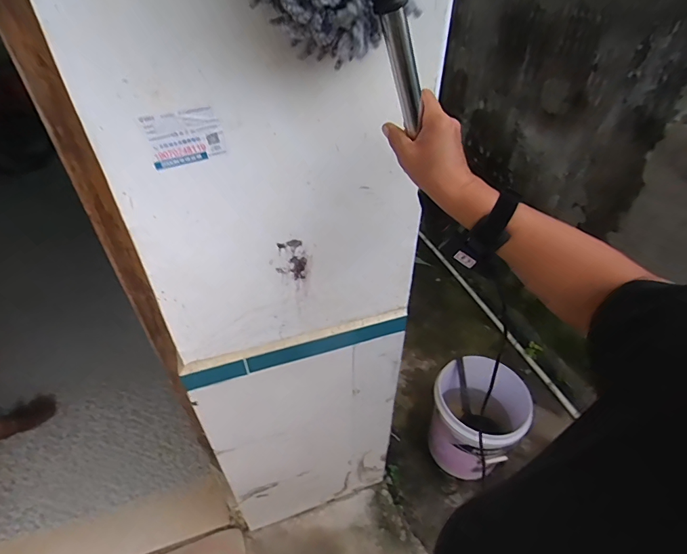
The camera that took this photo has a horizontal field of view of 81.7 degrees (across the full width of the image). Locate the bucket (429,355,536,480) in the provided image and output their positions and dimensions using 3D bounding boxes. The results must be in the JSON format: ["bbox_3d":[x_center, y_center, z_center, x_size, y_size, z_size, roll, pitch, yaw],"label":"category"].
[{"bbox_3d":[0.482,0.521,1.464,0.320,0.363,0.304,0,40,0],"label":"bucket"}]

